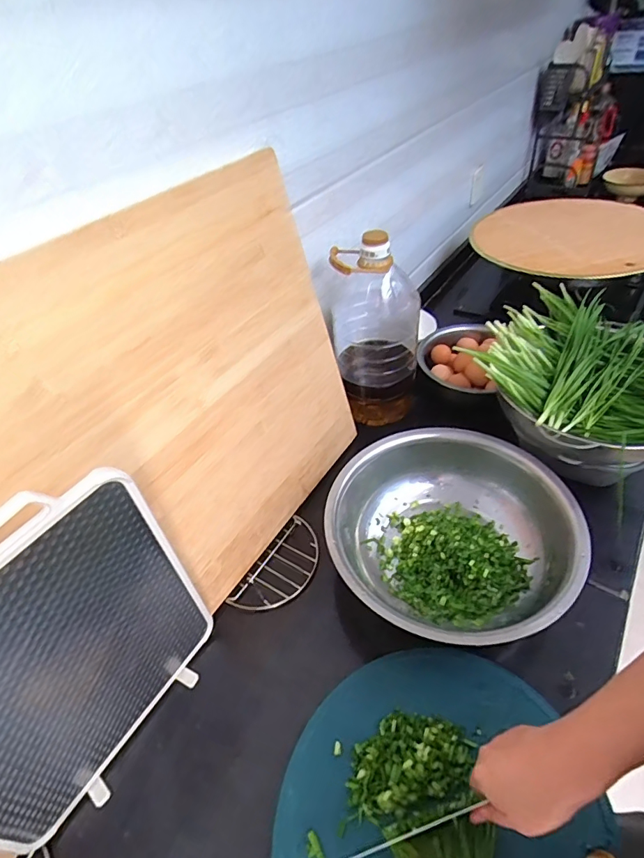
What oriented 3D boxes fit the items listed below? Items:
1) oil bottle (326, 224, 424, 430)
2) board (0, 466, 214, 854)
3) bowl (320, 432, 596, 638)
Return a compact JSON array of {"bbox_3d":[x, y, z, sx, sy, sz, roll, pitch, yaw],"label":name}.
[{"bbox_3d":[0.099,-0.173,0.847,0.155,0.331,0.116,-1,44,7],"label":"oil bottle"},{"bbox_3d":[-0.246,0.233,0.445,0.015,0.384,0.282,21,50,27],"label":"board"},{"bbox_3d":[0.184,0.156,0.673,0.328,0.108,0.315,-4,43,4],"label":"bowl"}]

